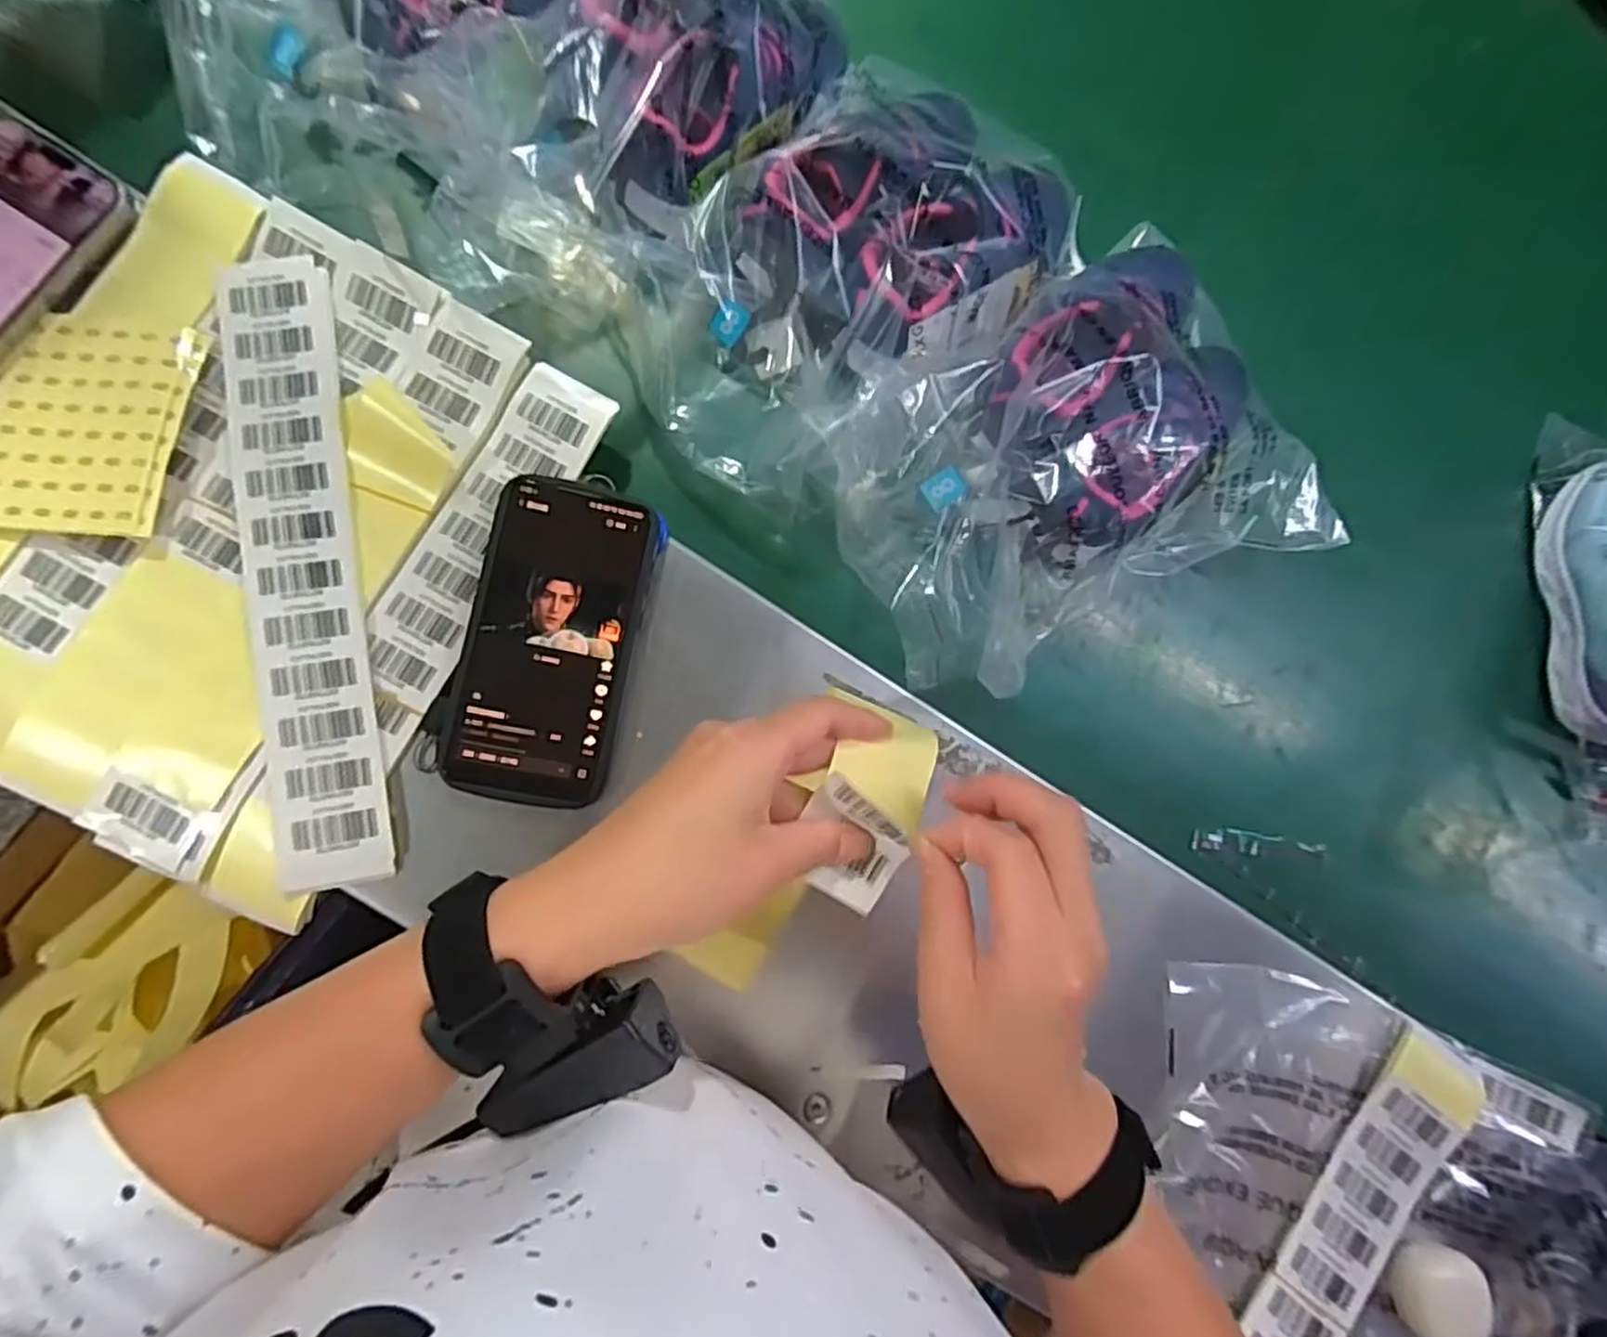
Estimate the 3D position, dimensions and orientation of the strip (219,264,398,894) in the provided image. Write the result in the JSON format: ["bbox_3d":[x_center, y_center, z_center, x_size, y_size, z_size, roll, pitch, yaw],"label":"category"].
[{"bbox_3d":[-0.254,-0.052,0.379,0.056,0.008,0.319,-8,86,-12],"label":"strip"}]

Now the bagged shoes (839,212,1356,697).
[{"bbox_3d":[0.159,-0.121,0.429,0.269,0.093,0.199,-27,88,-9],"label":"bagged shoes"}]

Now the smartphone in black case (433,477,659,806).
[{"bbox_3d":[-0.131,-0.015,0.387,0.082,0.012,0.165,12,83,-5],"label":"smartphone in black case"}]

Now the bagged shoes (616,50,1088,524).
[{"bbox_3d":[0.034,-0.225,0.428,0.278,0.092,0.167,-43,91,-10],"label":"bagged shoes"}]

